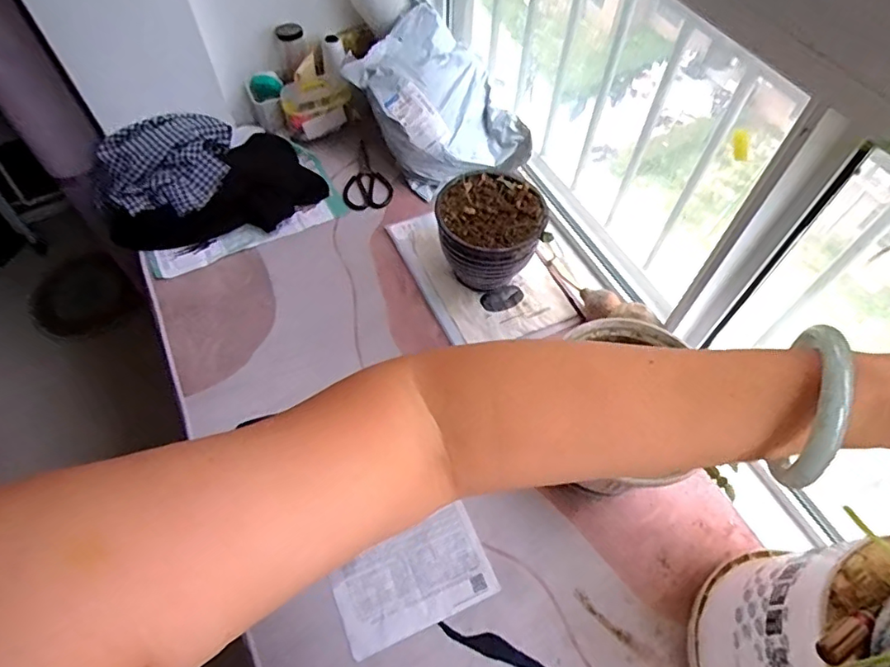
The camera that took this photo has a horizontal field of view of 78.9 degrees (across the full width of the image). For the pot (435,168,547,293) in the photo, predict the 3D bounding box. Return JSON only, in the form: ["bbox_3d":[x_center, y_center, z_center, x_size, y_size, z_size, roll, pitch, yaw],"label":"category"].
[{"bbox_3d":[0.075,-0.164,0.935,0.165,0.139,0.166,0,59,-1],"label":"pot"}]

